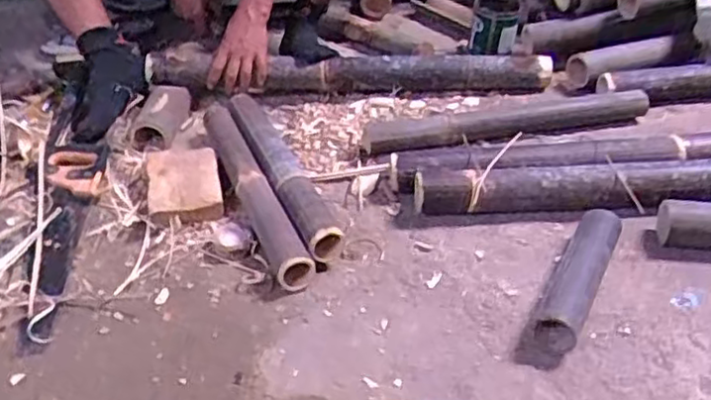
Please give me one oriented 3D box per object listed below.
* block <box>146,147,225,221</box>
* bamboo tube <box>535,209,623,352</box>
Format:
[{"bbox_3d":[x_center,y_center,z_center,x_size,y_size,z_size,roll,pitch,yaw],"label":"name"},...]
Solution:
[{"bbox_3d":[-0.293,-0.030,1.198,0.120,0.041,0.189,-10,37,-10],"label":"block"},{"bbox_3d":[0.324,0.102,1.004,0.062,0.061,0.289,16,39,23],"label":"bamboo tube"}]

